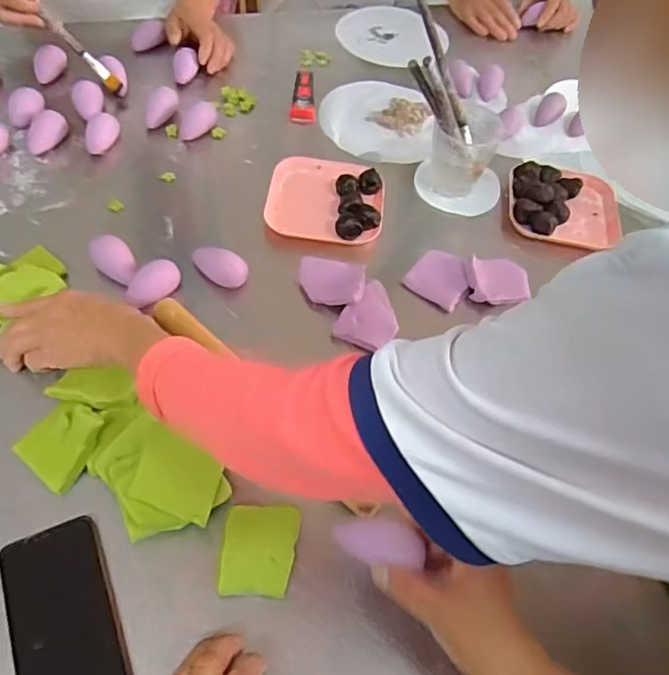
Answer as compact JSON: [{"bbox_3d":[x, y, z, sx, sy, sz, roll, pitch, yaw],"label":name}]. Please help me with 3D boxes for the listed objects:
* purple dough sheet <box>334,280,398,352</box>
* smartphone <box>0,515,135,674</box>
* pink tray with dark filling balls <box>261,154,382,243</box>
[{"bbox_3d":[0.046,-0.024,0.637,0.060,0.023,0.085,30,56,15],"label":"purple dough sheet"},{"bbox_3d":[-0.205,0.219,0.435,0.075,0.012,0.157,-18,58,-18],"label":"smartphone"},{"bbox_3d":[-0.010,-0.183,0.732,0.146,0.026,0.144,9,54,1],"label":"pink tray with dark filling balls"}]

